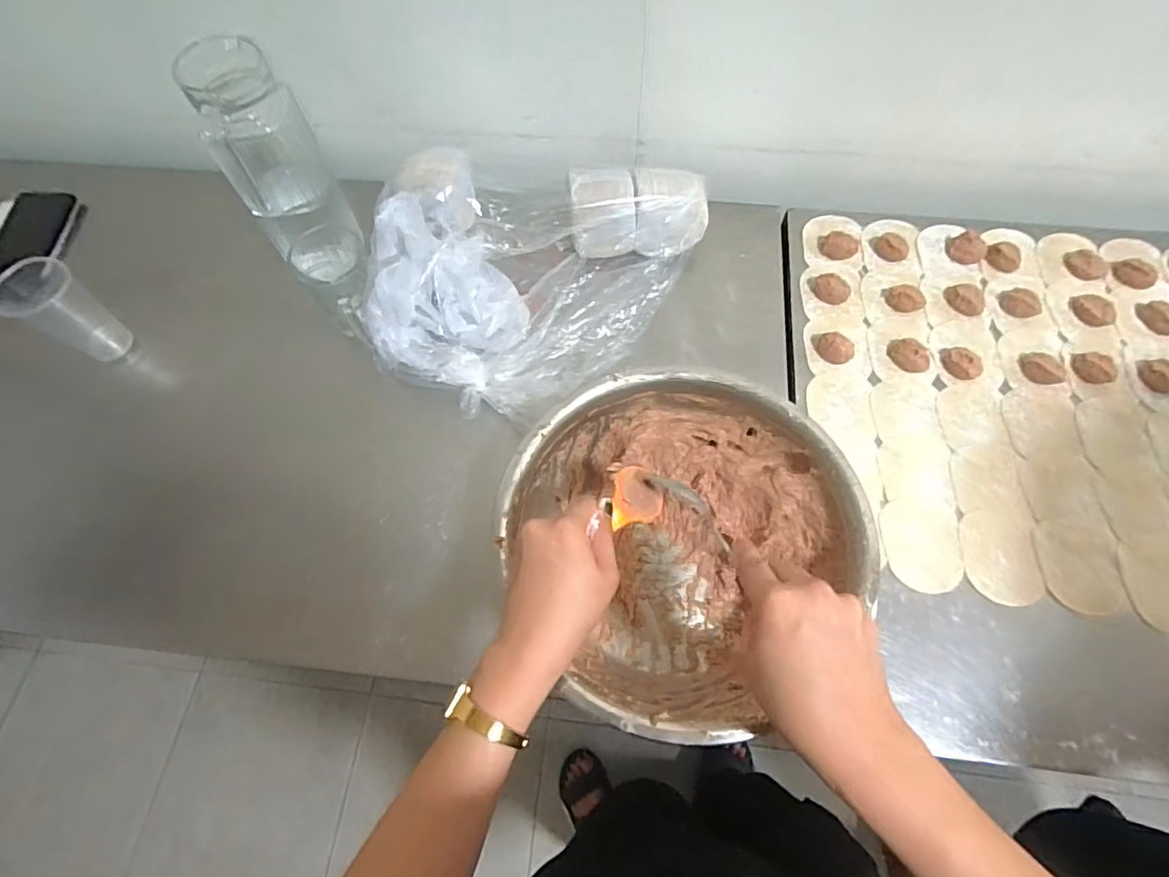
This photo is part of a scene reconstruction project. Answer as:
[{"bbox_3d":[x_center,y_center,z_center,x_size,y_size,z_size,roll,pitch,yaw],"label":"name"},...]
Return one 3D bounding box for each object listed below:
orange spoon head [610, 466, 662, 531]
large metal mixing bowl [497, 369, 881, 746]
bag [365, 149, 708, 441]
[{"bbox_3d":[0.042,0.045,0.420,0.043,0.015,0.045,17,63,-23],"label":"orange spoon head"},{"bbox_3d":[0.081,0.085,0.489,0.265,0.121,0.261,-1,66,3],"label":"large metal mixing bowl"},{"bbox_3d":[-0.071,-0.205,0.634,0.317,0.109,0.364,29,70,14],"label":"bag"}]

